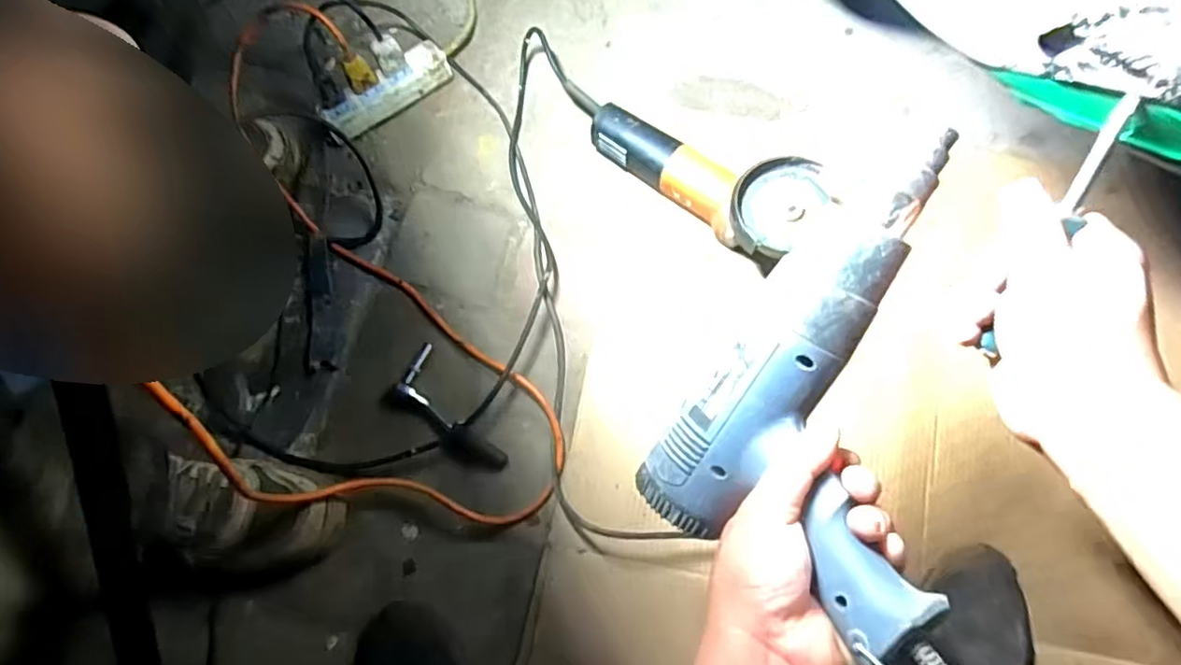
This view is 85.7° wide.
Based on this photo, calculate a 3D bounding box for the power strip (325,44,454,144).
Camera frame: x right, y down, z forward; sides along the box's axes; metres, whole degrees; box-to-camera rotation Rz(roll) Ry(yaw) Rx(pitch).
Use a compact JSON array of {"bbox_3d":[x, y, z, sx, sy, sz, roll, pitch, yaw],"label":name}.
[{"bbox_3d":[-0.239,-0.284,0.760,0.160,0.034,0.044,-39,78,-10],"label":"power strip"}]

